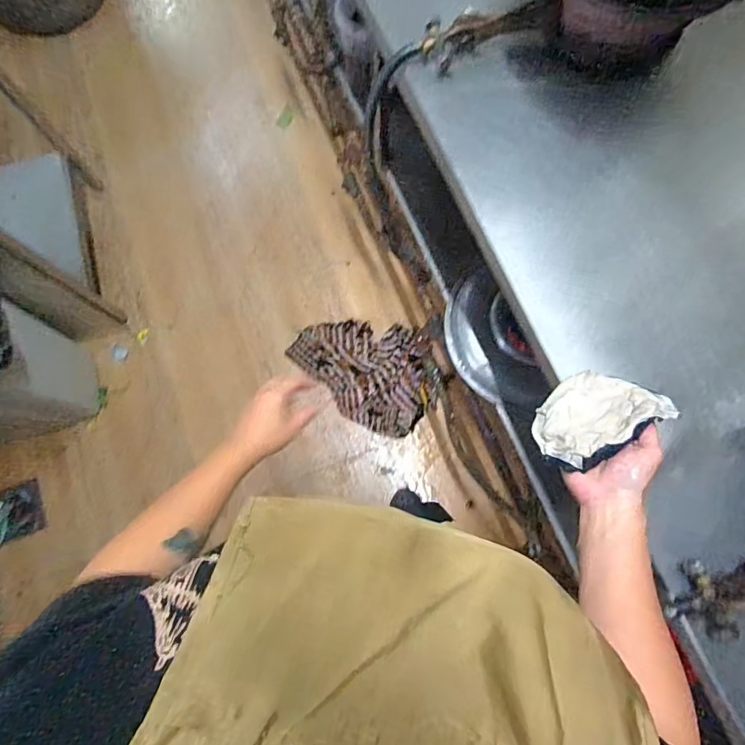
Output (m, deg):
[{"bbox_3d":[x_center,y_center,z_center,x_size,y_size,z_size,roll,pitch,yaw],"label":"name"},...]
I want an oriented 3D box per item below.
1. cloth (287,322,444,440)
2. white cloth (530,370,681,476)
[{"bbox_3d":[-0.008,-0.022,1.459,0.441,0.061,0.305,43,81,11],"label":"cloth"},{"bbox_3d":[0.255,0.049,0.537,0.137,0.033,0.105,-33,39,-3],"label":"white cloth"}]

